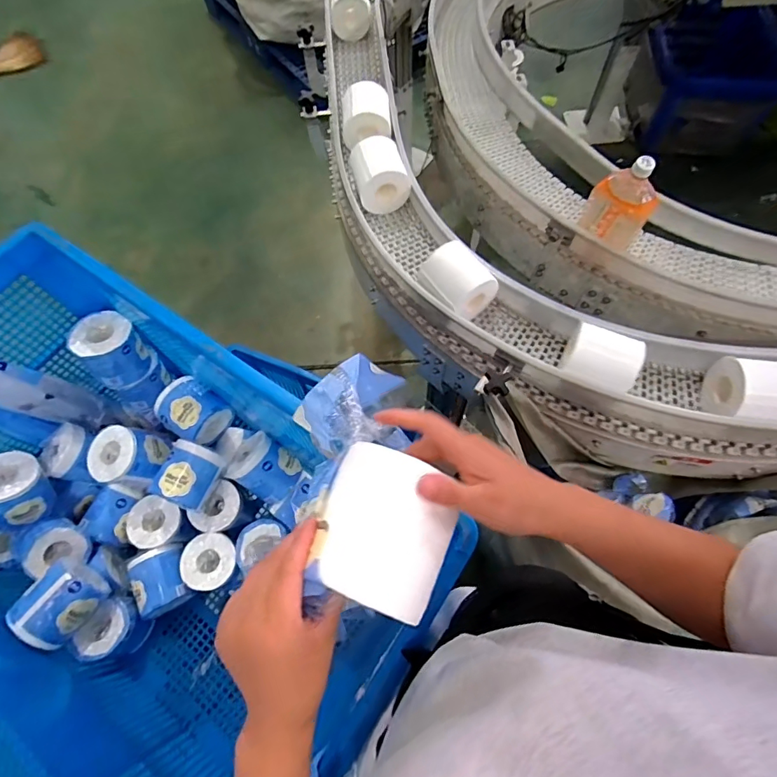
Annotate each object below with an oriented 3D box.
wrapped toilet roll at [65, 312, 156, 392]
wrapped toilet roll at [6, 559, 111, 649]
[{"bbox_3d":[-0.511,-0.073,0.837,0.106,0.123,0.102,-1,66,1],"label":"wrapped toilet roll"},{"bbox_3d":[-0.563,0.365,0.768,0.102,0.090,0.112,34,71,15],"label":"wrapped toilet roll"}]

